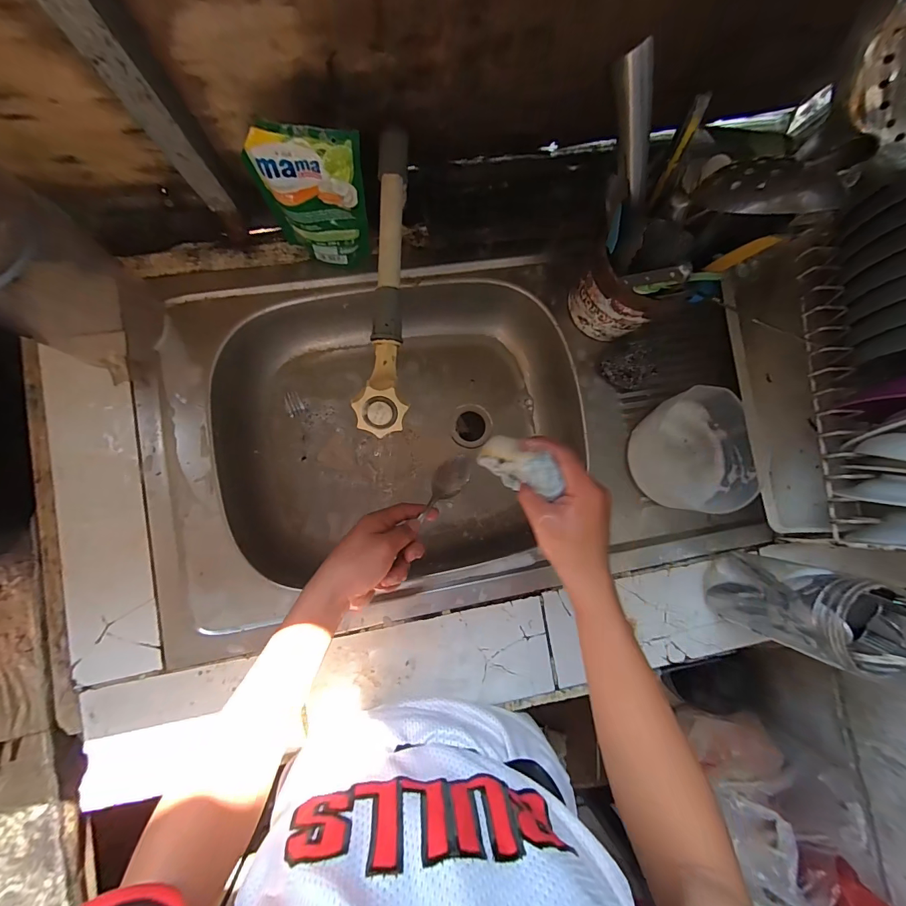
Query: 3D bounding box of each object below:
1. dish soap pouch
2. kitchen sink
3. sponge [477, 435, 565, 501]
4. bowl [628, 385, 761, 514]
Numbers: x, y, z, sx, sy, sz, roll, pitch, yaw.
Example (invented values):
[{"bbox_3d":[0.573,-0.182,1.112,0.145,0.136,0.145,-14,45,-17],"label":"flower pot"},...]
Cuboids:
[{"bbox_3d":[-0.149,-0.273,0.440,0.109,0.161,0.057,6,84,-5],"label":"dish soap pouch"},{"bbox_3d":[0.000,-0.033,0.566,0.743,0.122,0.443,-10,85,-6],"label":"kitchen sink"},{"bbox_3d":[0.058,0.012,0.371,0.085,0.033,0.036,24,80,40],"label":"sponge"},{"bbox_3d":[0.307,-0.006,0.514,0.142,0.055,0.153,1,84,-5],"label":"bowl"}]

